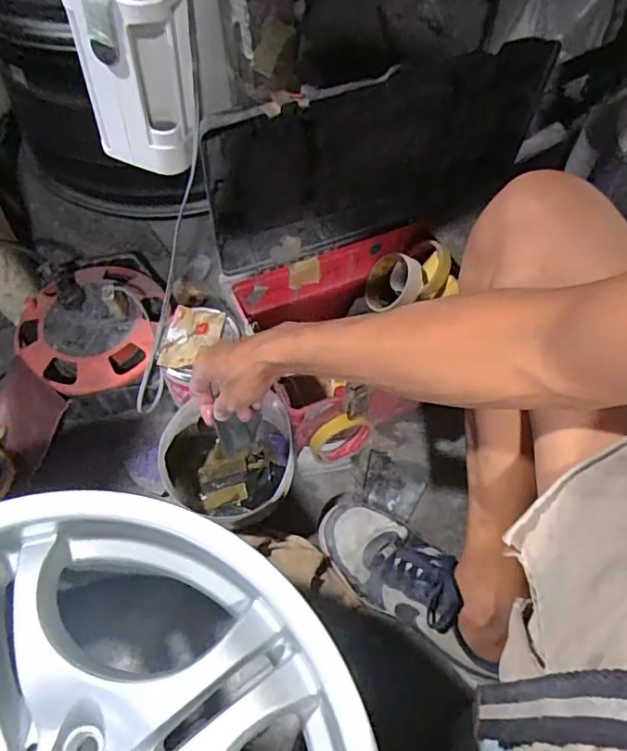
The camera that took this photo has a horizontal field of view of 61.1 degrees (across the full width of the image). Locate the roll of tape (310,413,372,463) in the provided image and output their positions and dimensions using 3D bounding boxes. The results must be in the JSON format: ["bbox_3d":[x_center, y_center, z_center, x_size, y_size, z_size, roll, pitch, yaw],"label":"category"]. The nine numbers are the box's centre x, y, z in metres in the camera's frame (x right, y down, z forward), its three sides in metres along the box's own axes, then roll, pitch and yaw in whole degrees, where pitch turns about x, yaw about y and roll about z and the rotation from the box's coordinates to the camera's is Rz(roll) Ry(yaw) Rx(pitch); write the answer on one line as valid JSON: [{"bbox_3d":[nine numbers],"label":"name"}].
[{"bbox_3d":[0.038,0.078,0.667,0.080,0.086,0.027,-15,61,-10],"label":"roll of tape"}]

